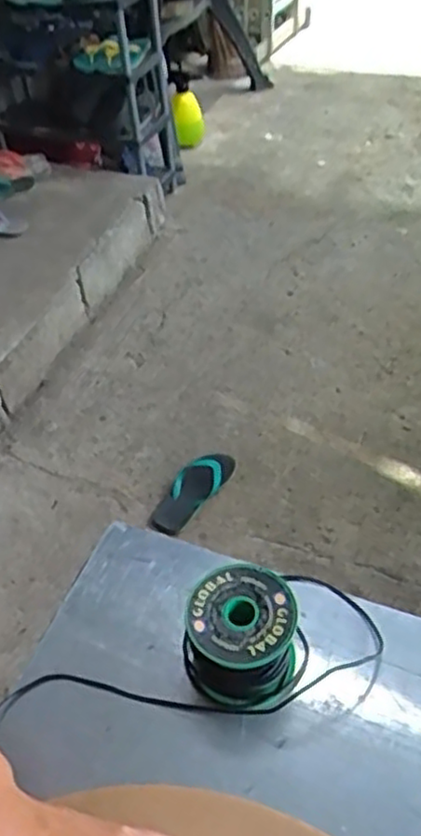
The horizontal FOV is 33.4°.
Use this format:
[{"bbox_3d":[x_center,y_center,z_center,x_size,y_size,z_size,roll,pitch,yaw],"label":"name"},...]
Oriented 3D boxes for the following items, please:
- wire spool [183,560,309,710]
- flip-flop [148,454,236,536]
[{"bbox_3d":[0.023,0.147,0.466,0.071,0.069,0.071,30,55,30],"label":"wire spool"},{"bbox_3d":[-0.037,0.155,1.529,0.093,0.035,0.231,22,52,25],"label":"flip-flop"}]

